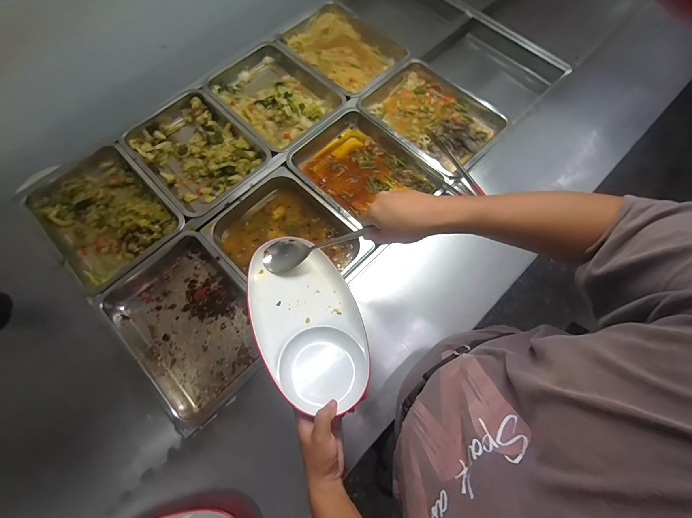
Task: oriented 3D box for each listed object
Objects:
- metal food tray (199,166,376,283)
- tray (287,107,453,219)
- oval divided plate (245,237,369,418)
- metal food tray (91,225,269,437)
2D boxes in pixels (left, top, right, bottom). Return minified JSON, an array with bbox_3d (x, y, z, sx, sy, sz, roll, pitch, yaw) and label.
[{"bbox_3d":[-0.135,-0.043,0.733,0.312,0.070,0.260,43,73,14],"label":"metal food tray"},{"bbox_3d":[0.042,-0.224,0.810,0.358,0.077,0.249,42,73,14],"label":"tray"},{"bbox_3d":[-0.072,0.097,0.550,0.173,0.033,0.322,-14,55,-18],"label":"oval divided plate"},{"bbox_3d":[-0.332,0.127,0.679,0.252,0.058,0.366,-42,75,-16],"label":"metal food tray"}]

